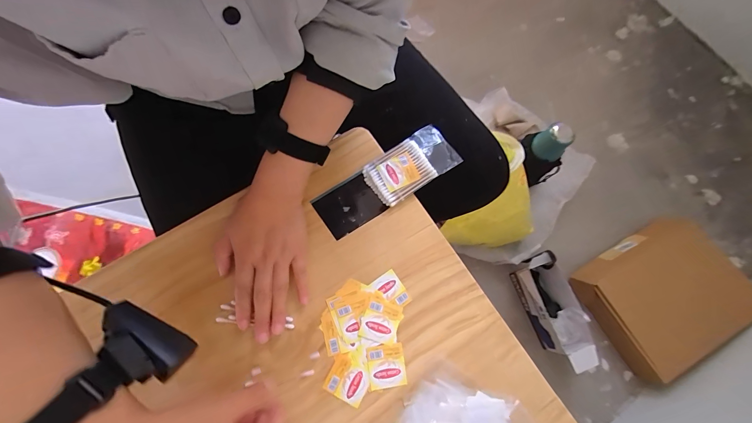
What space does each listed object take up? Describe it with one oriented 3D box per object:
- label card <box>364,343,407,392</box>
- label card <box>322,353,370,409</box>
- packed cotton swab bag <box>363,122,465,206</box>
[{"bbox_3d":[0.011,0.167,0.341,0.040,0.004,0.042,-8,77,-7],"label":"label card"},{"bbox_3d":[-0.029,0.178,0.336,0.042,0.004,0.040,28,75,5],"label":"label card"},{"bbox_3d":[0.044,-0.059,0.397,0.114,0.013,0.063,-34,79,-11],"label":"packed cotton swab bag"}]

